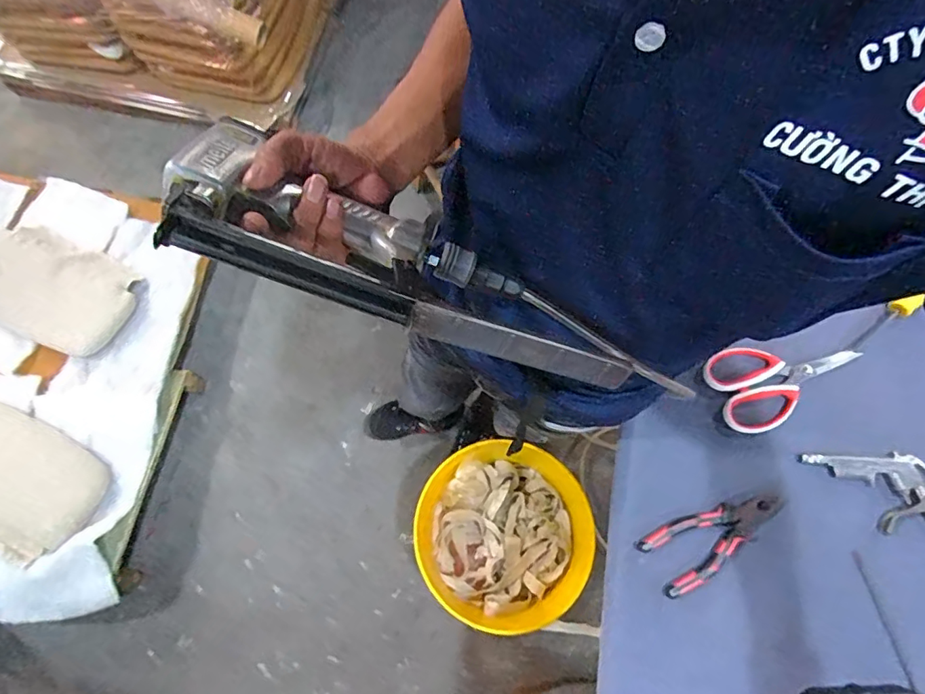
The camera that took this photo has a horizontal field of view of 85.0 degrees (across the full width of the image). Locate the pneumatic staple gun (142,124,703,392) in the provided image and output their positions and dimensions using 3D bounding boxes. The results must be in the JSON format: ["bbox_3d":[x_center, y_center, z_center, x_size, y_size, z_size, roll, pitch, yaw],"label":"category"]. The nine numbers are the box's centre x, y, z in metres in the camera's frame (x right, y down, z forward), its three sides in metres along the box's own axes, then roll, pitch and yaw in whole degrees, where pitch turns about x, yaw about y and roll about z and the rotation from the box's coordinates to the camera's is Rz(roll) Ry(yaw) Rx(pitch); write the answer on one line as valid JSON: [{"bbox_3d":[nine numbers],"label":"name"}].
[{"bbox_3d":[-0.015,-0.048,0.359,0.363,0.051,0.100,21,71,-12],"label":"pneumatic staple gun"}]

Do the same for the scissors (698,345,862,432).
[{"bbox_3d":[0.385,0.035,0.604,0.179,0.010,0.101,-18,71,-5],"label":"scissors"}]

